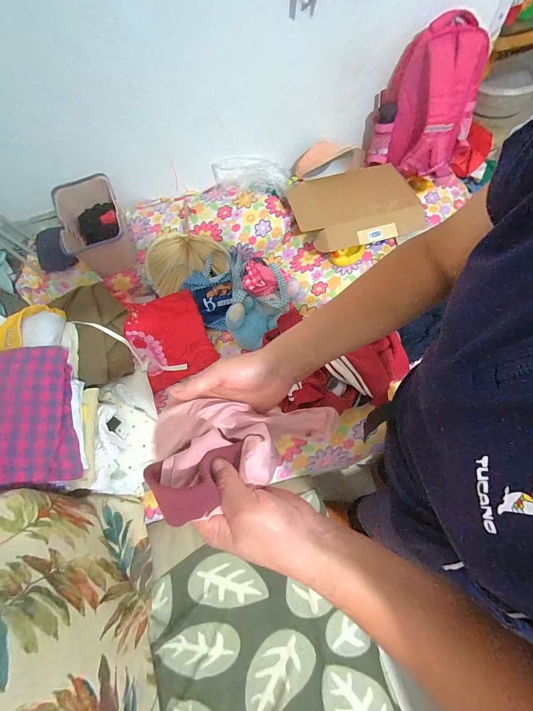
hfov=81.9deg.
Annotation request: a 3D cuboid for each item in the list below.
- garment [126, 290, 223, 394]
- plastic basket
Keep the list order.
[{"bbox_3d":[-0.322,-0.071,1.038,0.241,0.053,0.318,-23,70,-12],"label":"garment"},{"bbox_3d":[-0.588,-0.447,1.040,0.204,0.171,0.323,-21,64,-3],"label":"plastic basket"}]

